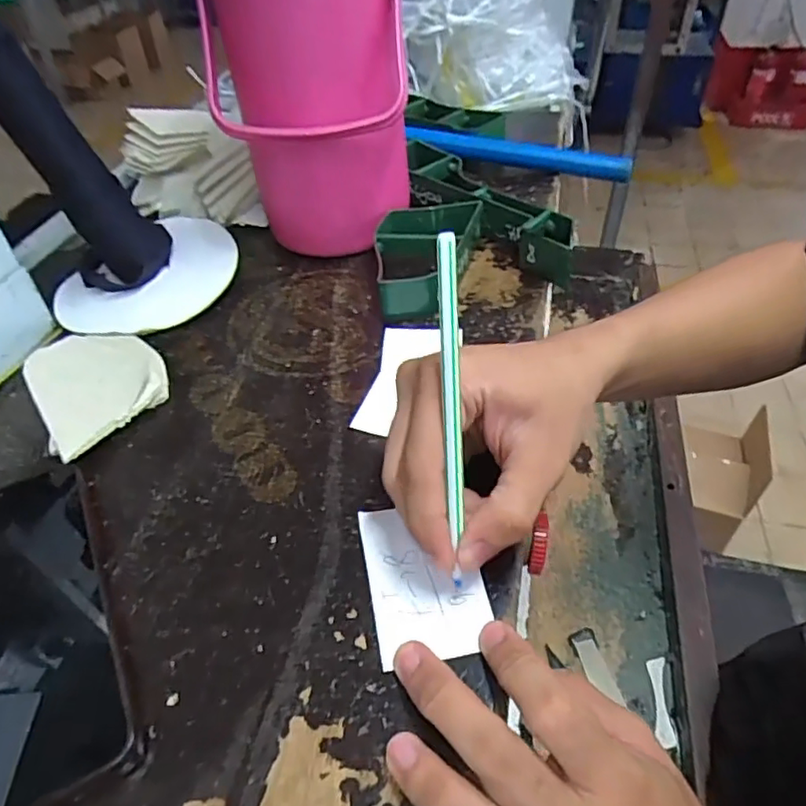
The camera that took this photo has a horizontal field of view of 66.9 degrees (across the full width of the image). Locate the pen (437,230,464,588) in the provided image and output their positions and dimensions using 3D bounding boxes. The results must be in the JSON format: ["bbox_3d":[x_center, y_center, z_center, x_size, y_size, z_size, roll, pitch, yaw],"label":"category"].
[{"bbox_3d":[0.020,0.005,0.244,0.006,0.141,0.010,-2,7,4],"label":"pen"}]

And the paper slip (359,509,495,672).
[{"bbox_3d":[0.009,0.075,0.268,0.047,0.004,0.075,-10,43,-5],"label":"paper slip"}]

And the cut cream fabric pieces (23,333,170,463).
[{"bbox_3d":[-0.184,-0.013,0.372,0.072,0.014,0.106,-26,47,-21],"label":"cut cream fabric pieces"}]

